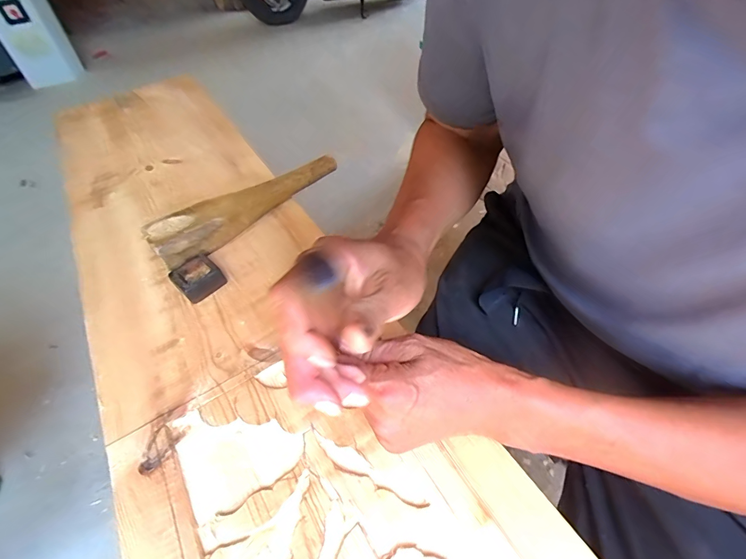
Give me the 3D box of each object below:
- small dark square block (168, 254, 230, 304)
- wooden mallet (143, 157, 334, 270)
[{"bbox_3d":[-0.209,0.000,0.463,0.047,0.031,0.048,34,60,29],"label":"small dark square block"},{"bbox_3d":[-0.167,-0.104,0.533,0.266,0.048,0.057,-34,55,-23],"label":"wooden mallet"}]

